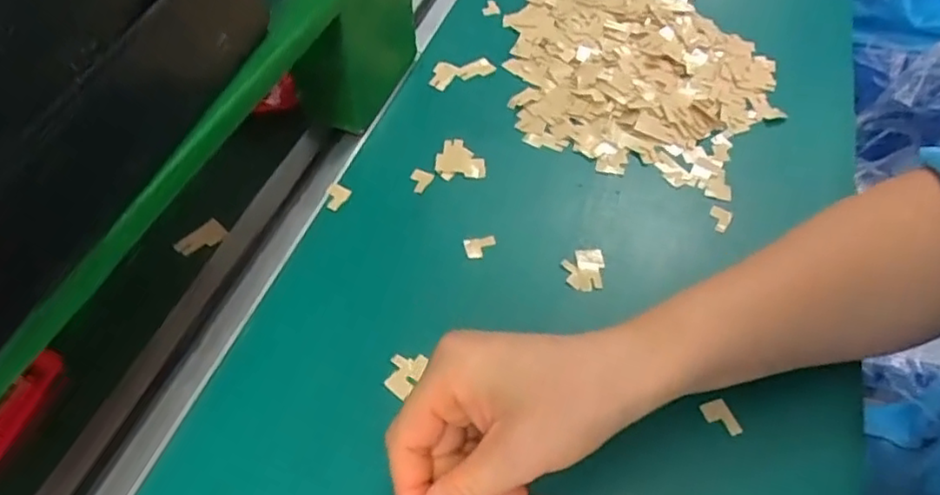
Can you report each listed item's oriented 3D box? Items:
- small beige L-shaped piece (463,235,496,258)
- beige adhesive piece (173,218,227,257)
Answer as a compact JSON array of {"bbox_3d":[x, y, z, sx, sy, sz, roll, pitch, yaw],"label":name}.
[{"bbox_3d":[0.006,0.000,0.367,0.018,0.007,0.011,-11,53,-10],"label":"small beige L-shaped piece"},{"bbox_3d":[-0.156,-0.005,0.371,0.028,0.007,0.014,-33,60,-24],"label":"beige adhesive piece"}]

